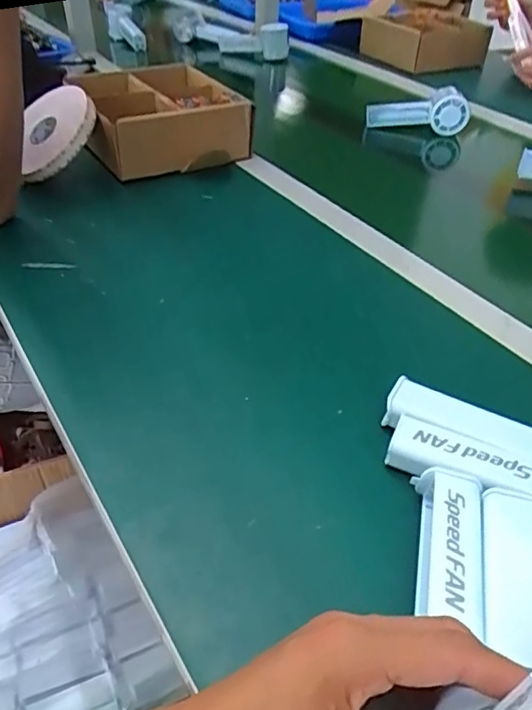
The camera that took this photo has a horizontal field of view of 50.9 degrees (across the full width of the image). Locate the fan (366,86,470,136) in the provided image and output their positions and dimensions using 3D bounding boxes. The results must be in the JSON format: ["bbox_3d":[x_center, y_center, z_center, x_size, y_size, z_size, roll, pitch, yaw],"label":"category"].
[{"bbox_3d":[0.238,-0.389,0.886,0.152,0.054,0.056,5,42,4],"label":"fan"}]

